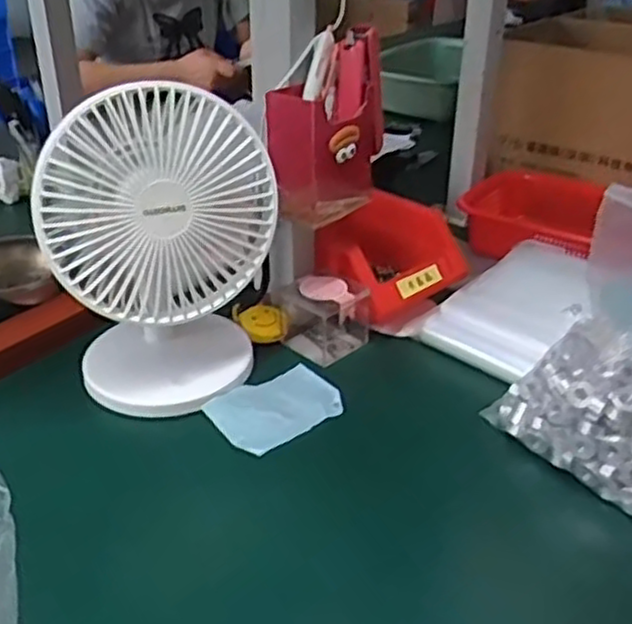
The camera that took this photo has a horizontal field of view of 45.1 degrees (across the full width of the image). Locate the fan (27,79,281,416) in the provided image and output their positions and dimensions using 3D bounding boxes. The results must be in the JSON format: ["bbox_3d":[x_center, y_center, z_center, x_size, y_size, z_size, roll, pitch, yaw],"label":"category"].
[{"bbox_3d":[-0.115,-0.045,0.562,0.163,0.220,0.103,-12,32,-20],"label":"fan"}]

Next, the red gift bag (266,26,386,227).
[{"bbox_3d":[0.012,-0.140,0.589,0.061,0.121,0.088,24,38,34],"label":"red gift bag"}]

